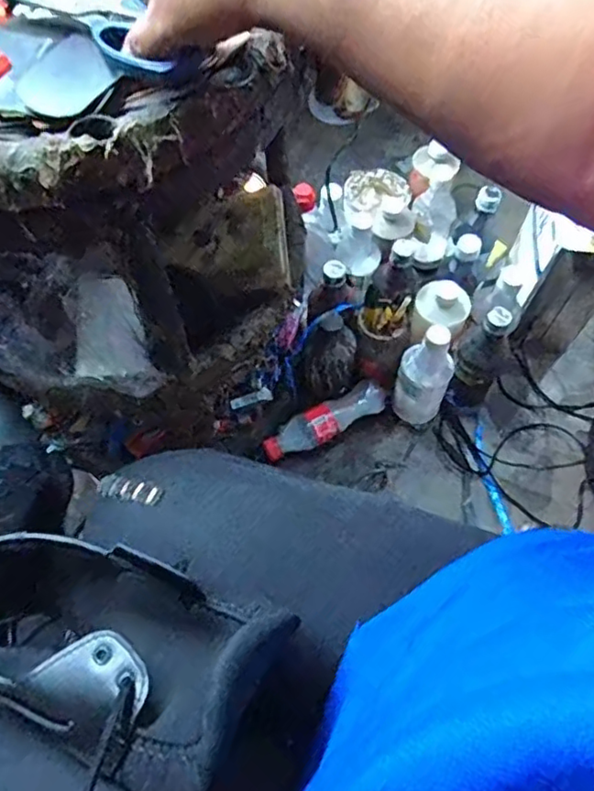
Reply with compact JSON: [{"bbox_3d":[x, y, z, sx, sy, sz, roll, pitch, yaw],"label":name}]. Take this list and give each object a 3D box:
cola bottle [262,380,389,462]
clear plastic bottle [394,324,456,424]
[{"bbox_3d":[0.049,0.035,0.854,0.174,0.052,0.051,-30,67,-13],"label":"cola bottle"},{"bbox_3d":[0.170,-0.023,0.816,0.069,0.176,0.060,18,65,10],"label":"clear plastic bottle"}]

